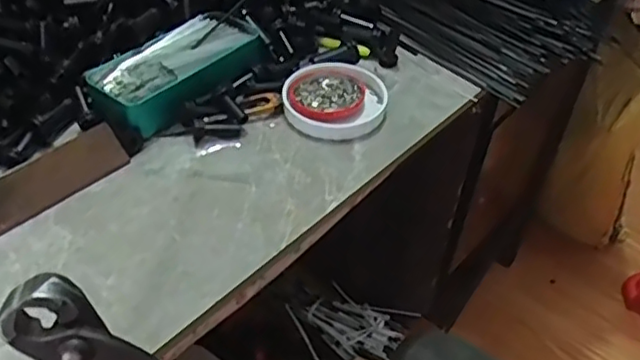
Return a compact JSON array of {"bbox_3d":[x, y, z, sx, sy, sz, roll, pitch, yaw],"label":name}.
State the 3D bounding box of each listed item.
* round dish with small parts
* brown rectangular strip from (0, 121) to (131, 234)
[{"bbox_3d":[0.013,-0.070,0.538,0.084,0.021,0.085,1,44,-1],"label":"round dish with small parts"},{"bbox_3d":[-0.217,0.015,0.436,0.176,0.035,0.007,-36,13,-33],"label":"brown rectangular strip"}]

